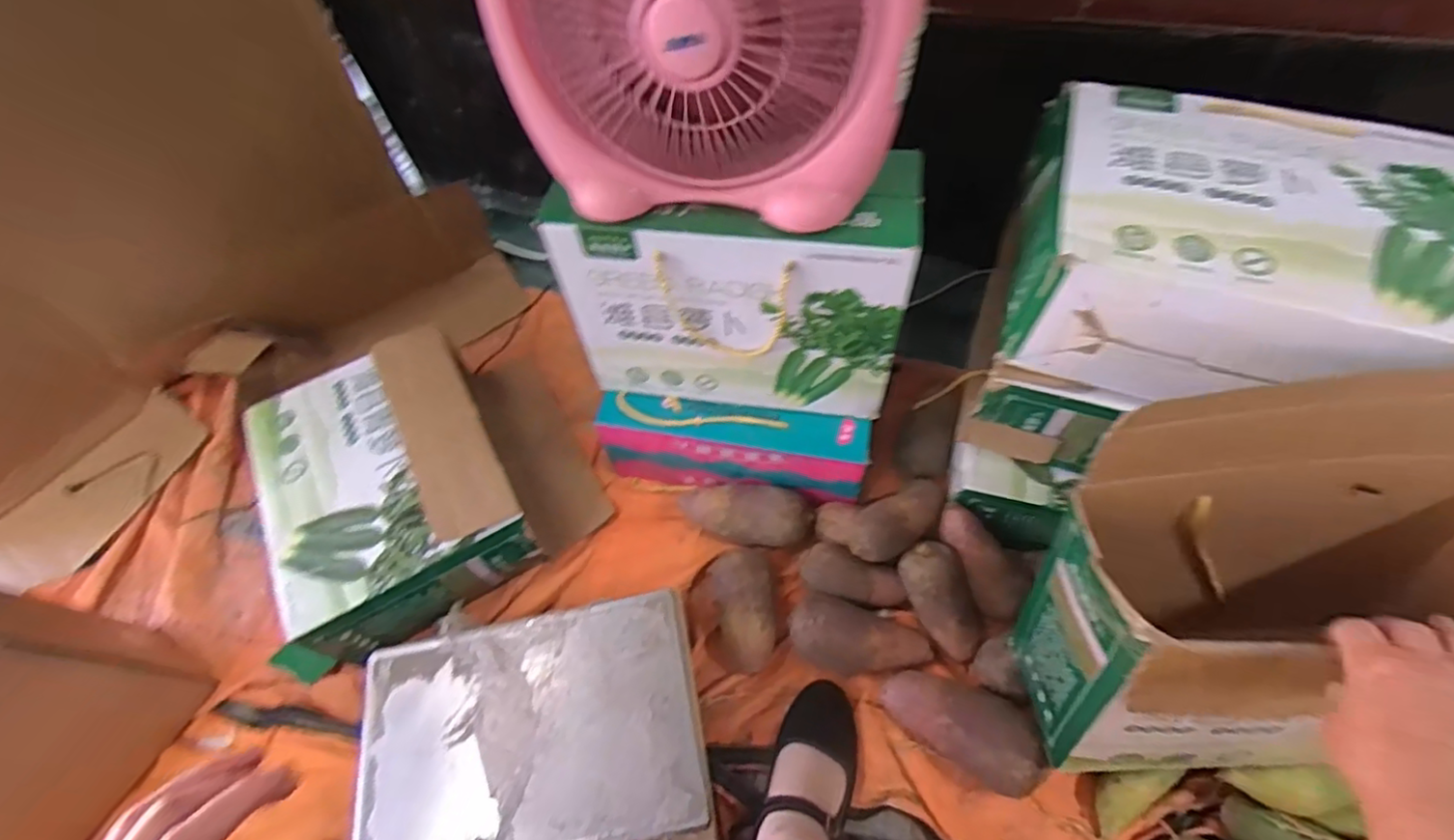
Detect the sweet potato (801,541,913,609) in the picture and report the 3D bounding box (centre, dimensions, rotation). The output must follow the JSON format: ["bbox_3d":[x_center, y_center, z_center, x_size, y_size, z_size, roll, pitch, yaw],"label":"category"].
[{"bbox_3d":[0.151,0.188,0.755,0.126,0.048,0.048,15,60,14],"label":"sweet potato"}]

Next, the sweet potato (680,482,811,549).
[{"bbox_3d":[0.021,0.118,0.804,0.167,0.071,0.071,10,59,11],"label":"sweet potato"}]

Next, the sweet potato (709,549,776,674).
[{"bbox_3d":[0.019,0.226,0.757,0.073,0.066,0.139,-4,58,2],"label":"sweet potato"}]

